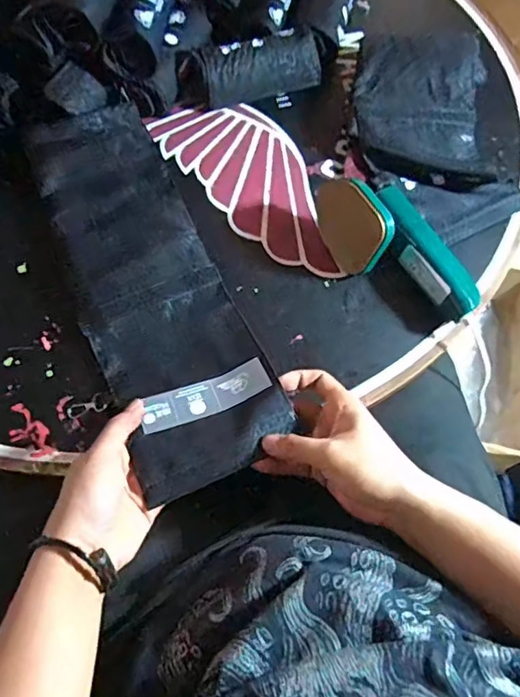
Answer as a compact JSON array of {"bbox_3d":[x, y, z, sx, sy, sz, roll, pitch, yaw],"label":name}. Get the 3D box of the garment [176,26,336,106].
[{"bbox_3d":[0.000,-0.338,0.659,0.198,0.057,0.067,-14,66,-10],"label":"garment"}]

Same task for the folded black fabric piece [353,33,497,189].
[{"bbox_3d":[0.189,-0.283,0.639,0.152,0.057,0.207,8,64,1],"label":"folded black fabric piece"}]

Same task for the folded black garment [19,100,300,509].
[{"bbox_3d":[-0.114,-0.074,0.533,0.138,0.035,0.431,-21,66,-13],"label":"folded black garment"}]

